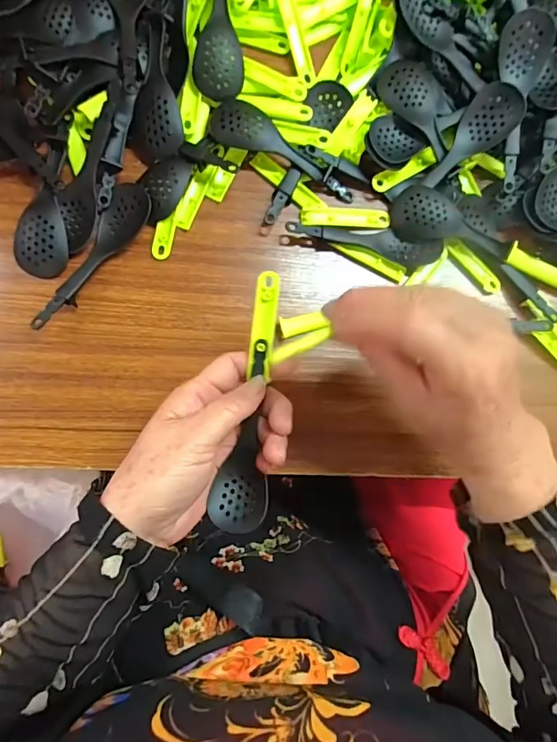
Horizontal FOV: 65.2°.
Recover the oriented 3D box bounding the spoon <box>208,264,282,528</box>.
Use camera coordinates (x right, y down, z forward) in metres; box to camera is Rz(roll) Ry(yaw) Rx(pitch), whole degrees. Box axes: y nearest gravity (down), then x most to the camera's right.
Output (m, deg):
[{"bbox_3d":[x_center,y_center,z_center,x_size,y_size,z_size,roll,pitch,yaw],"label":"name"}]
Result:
[{"bbox_3d":[-0.020,0.022,0.303,0.037,0.022,0.175,6,93,-6],"label":"spoon"}]

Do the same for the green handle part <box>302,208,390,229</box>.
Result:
[{"bbox_3d":[0.057,-0.128,0.365,0.076,0.008,0.017,-3,84,-7],"label":"green handle part"}]

